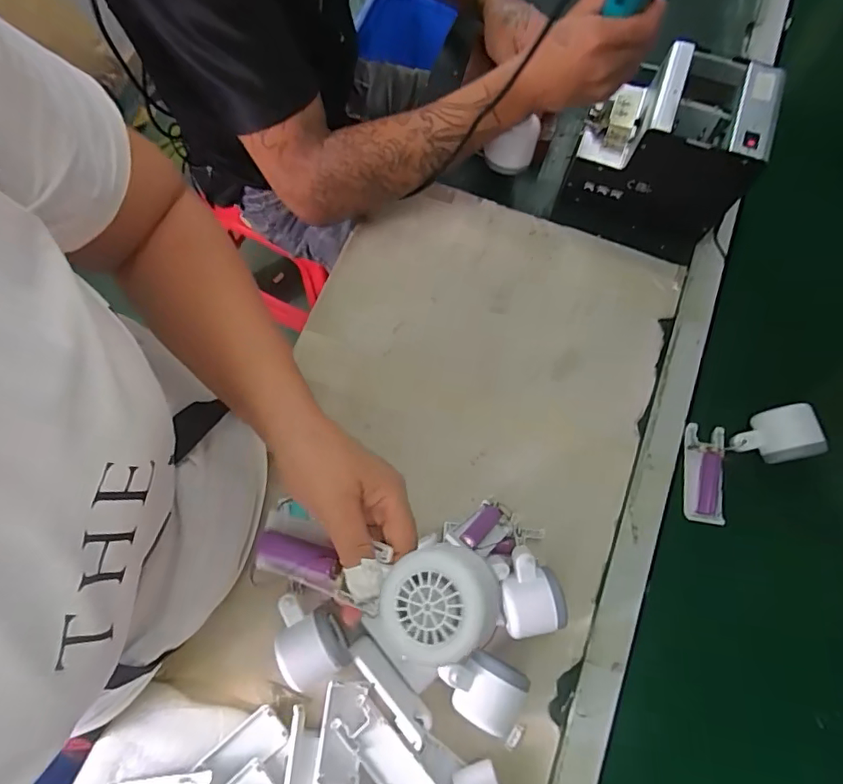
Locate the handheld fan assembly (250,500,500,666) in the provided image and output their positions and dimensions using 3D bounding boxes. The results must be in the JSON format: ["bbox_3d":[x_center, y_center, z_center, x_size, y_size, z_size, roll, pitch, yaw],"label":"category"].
[{"bbox_3d":[-0.038,0.108,0.310,0.170,0.032,0.055,1,68,38],"label":"handheld fan assembly"}]

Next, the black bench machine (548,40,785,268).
[{"bbox_3d":[0.273,-0.275,0.601,0.178,0.148,0.146,22,73,3],"label":"black bench machine"}]

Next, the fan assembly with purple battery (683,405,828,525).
[{"bbox_3d":[0.344,0.075,0.551,0.131,0.055,0.105,-5,74,-5],"label":"fan assembly with purple battery"}]

